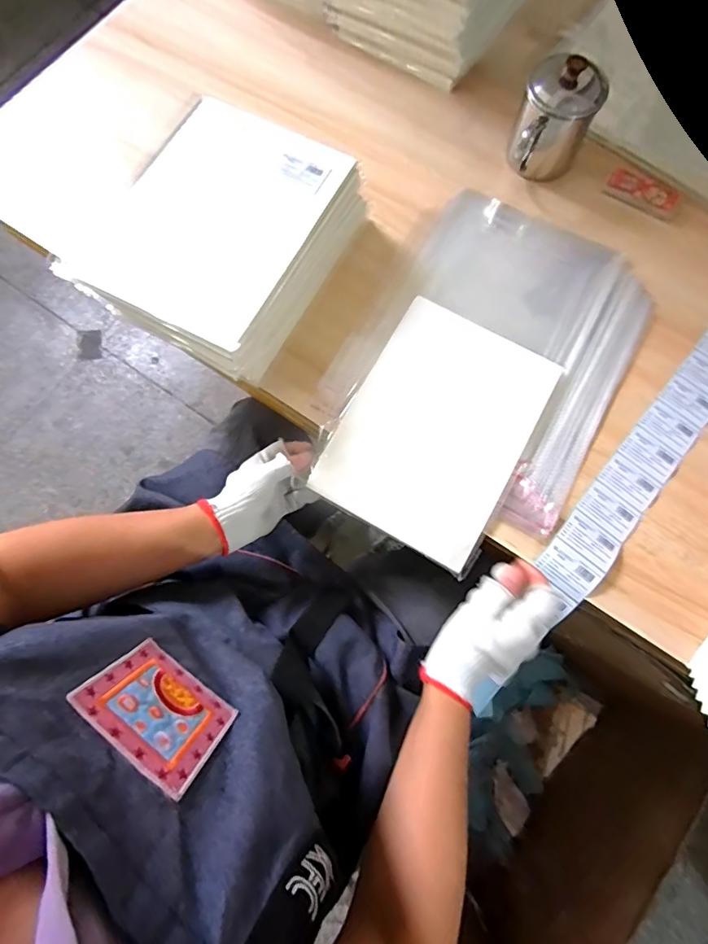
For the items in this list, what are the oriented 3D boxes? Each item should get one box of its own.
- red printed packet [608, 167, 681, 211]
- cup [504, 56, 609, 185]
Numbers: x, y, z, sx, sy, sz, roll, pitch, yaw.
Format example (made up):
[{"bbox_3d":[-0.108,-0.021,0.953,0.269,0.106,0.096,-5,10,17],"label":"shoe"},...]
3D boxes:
[{"bbox_3d":[0.374,-0.364,0.600,0.089,0.007,0.028,27,89,3],"label":"red printed packet"},{"bbox_3d":[0.238,-0.417,0.562,0.088,0.102,0.104,25,78,6],"label":"cup"}]

